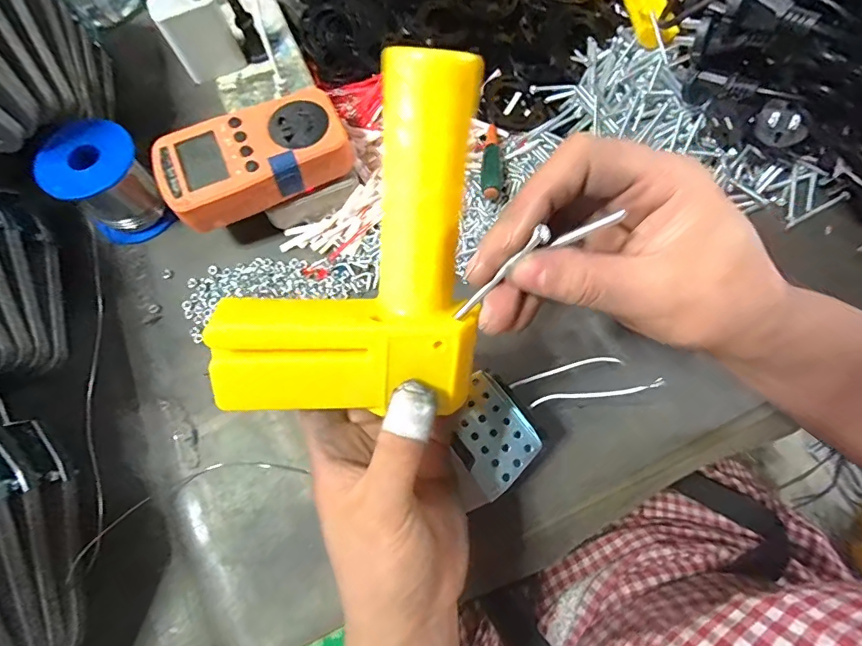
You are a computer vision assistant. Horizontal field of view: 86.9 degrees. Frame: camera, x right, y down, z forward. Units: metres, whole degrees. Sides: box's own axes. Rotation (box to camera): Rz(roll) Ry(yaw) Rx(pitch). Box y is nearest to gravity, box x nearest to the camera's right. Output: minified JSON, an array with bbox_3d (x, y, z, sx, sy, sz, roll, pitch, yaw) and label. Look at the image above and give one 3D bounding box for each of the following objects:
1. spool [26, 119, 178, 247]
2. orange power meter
[{"bbox_3d":[-0.243,-0.107,0.343,0.066,0.057,0.075,-40,75,-12],"label":"spool"},{"bbox_3d":[-0.125,-0.119,0.330,0.129,0.031,0.067,-20,72,-6],"label":"orange power meter"}]

